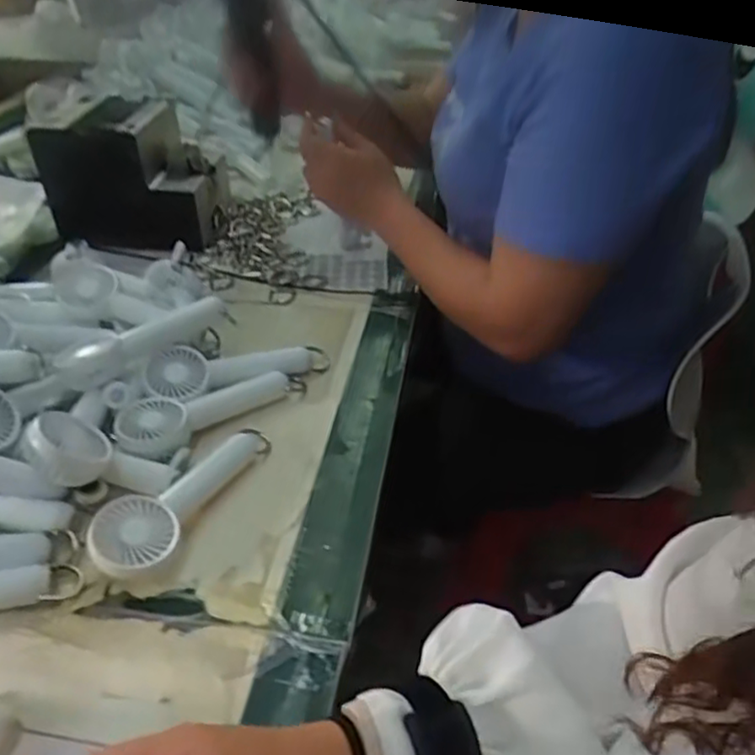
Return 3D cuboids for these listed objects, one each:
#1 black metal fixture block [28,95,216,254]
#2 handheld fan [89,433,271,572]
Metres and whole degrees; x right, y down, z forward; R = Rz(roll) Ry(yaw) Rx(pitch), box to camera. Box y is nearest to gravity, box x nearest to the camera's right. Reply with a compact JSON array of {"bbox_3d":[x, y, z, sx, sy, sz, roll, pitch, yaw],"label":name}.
[{"bbox_3d":[-0.288,-0.244,0.785,0.175,0.146,0.113,3,39,6],"label":"black metal fixture block"},{"bbox_3d":[-0.143,0.082,0.489,0.052,0.040,0.164,14,42,18],"label":"handheld fan"}]

